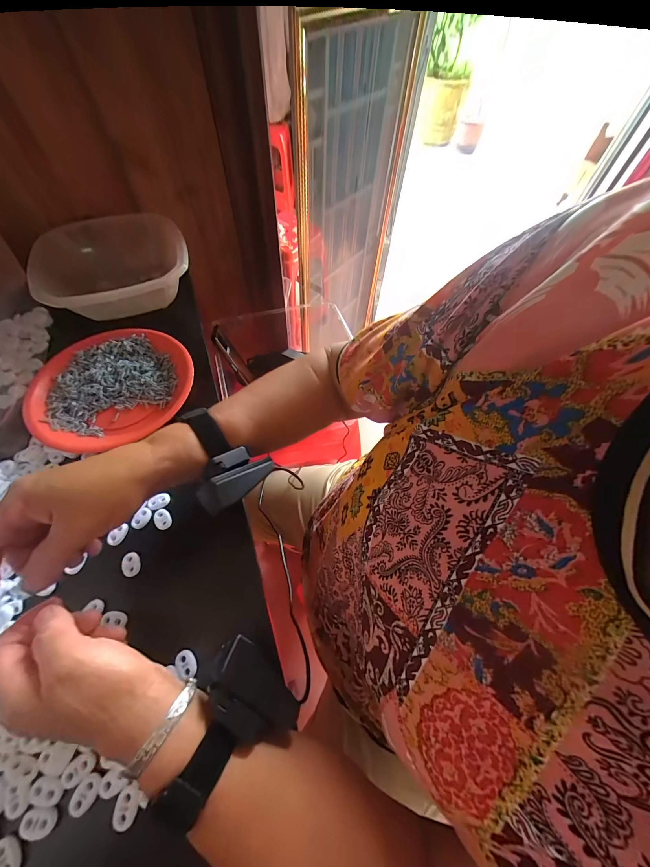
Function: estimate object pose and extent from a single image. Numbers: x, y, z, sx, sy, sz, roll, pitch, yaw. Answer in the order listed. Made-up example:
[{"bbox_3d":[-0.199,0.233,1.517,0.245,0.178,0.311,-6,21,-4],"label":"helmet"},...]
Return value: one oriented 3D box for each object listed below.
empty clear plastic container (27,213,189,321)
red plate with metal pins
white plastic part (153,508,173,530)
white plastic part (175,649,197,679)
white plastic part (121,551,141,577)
[{"bbox_3d":[-0.313,-0.259,0.477,0.197,0.062,0.178,-16,60,-12],"label":"empty clear plastic container"},{"bbox_3d":[-0.275,-0.065,0.399,0.189,0.022,0.173,1,58,-2],"label":"red plate with metal pins"},{"bbox_3d":[-0.175,0.092,0.330,0.022,0.006,0.017,39,65,19],"label":"white plastic part"},{"bbox_3d":[-0.121,0.200,0.267,0.014,0.006,0.021,-25,63,-17],"label":"white plastic part"},{"bbox_3d":[-0.193,0.130,0.306,0.016,0.005,0.023,-4,59,-5],"label":"white plastic part"}]

